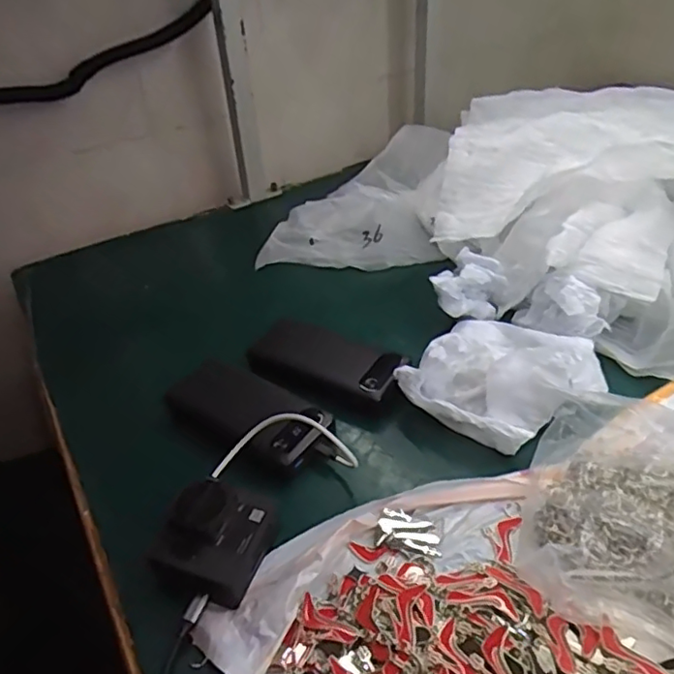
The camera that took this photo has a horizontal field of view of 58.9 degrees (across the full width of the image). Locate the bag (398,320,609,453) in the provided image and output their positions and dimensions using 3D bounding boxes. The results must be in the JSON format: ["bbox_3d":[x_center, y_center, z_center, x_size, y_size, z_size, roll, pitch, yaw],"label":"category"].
[{"bbox_3d":[0.148,0.033,0.537,0.139,0.059,0.137,24,47,33],"label":"bag"}]

